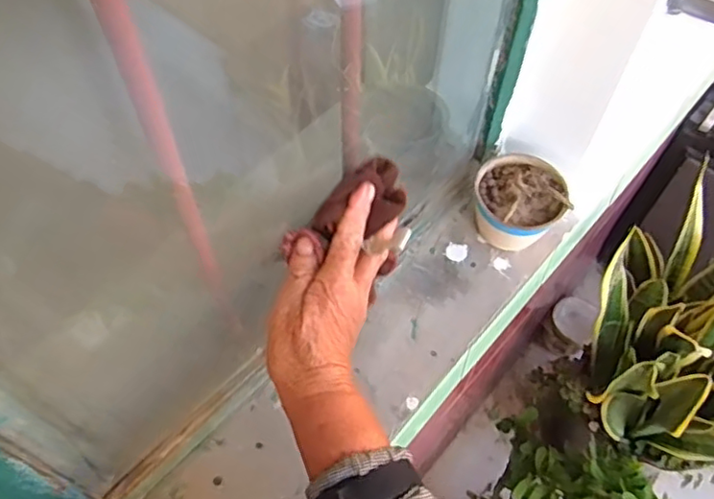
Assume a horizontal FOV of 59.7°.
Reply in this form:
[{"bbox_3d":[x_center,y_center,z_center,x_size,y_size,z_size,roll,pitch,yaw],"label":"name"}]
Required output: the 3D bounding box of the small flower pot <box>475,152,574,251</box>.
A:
[{"bbox_3d":[0.162,-0.043,0.639,0.087,0.070,0.092,0,58,-1],"label":"small flower pot"}]

